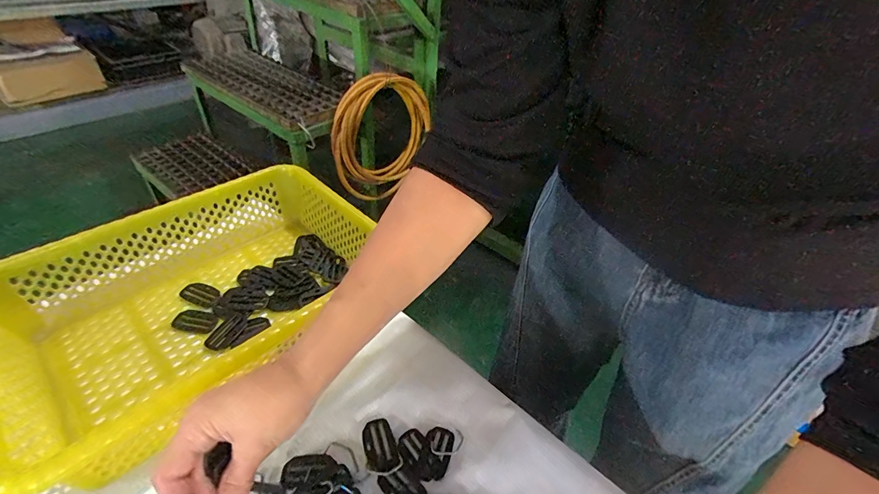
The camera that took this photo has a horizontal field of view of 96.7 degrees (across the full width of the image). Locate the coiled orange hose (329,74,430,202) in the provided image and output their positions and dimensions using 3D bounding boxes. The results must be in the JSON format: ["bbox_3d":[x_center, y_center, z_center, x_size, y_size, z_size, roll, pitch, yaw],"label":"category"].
[{"bbox_3d":[-0.174,-0.324,1.223,0.324,0.392,0.076,-31,53,-34],"label":"coiled orange hose"}]

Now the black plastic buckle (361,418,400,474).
[{"bbox_3d":[-0.056,0.182,0.359,0.030,0.004,0.048,-11,44,-18],"label":"black plastic buckle"}]

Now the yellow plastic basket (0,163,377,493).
[{"bbox_3d":[-0.241,0.053,0.415,0.248,0.089,0.341,35,50,29],"label":"yellow plastic basket"}]

